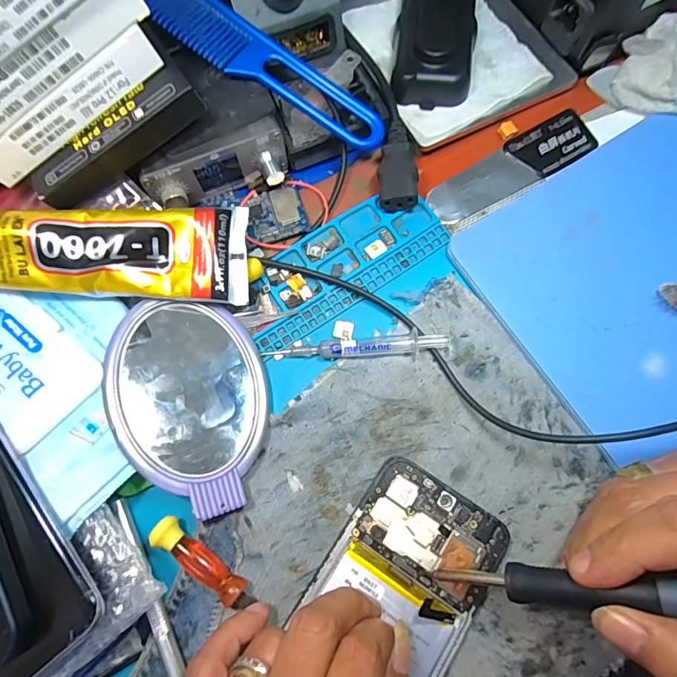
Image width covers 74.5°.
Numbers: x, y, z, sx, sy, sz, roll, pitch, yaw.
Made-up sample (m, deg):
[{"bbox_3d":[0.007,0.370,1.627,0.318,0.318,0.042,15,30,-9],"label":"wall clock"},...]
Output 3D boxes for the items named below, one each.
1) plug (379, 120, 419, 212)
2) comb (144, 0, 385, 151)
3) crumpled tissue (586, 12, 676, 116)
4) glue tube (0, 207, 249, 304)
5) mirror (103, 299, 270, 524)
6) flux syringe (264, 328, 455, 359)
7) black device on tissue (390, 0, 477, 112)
[{"bbox_3d":[0.037,-0.107,0.276,0.022,0.018,0.060,4,76,2],"label":"plug"},{"bbox_3d":[-0.053,-0.171,0.266,0.183,0.005,0.038,35,74,-3],"label":"comb"},{"bbox_3d":[0.207,-0.169,0.283,0.050,0.028,0.063,-42,79,-9],"label":"crumpled tissue"},{"bbox_3d":[-0.129,-0.045,0.236,0.157,0.023,0.050,-2,76,-13],"label":"glue tube"},{"bbox_3d":[-0.079,0.034,0.239,0.078,0.006,0.115,-8,73,-17],"label":"mirror"},{"bbox_3d":[0.011,0.004,0.255,0.104,0.008,0.013,-3,76,0],"label":"flux syringe"},{"bbox_3d":[0.063,-0.200,0.289,0.048,0.023,0.099,6,77,2],"label":"black device on tissue"}]

